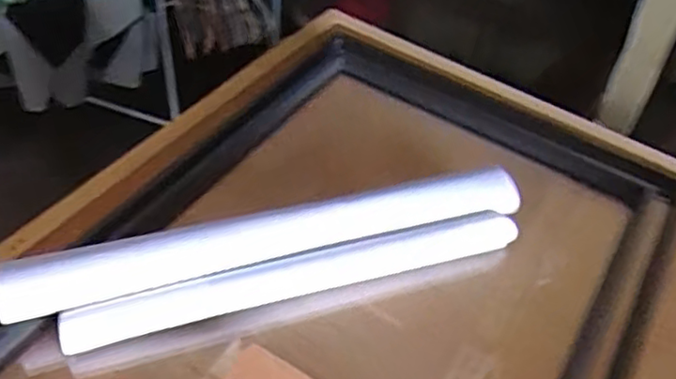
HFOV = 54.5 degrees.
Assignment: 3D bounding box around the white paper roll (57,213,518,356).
[{"bbox_3d":[-0.032,0.095,0.728,0.517,0.044,0.043,-12,48,-17],"label":"white paper roll"}]

